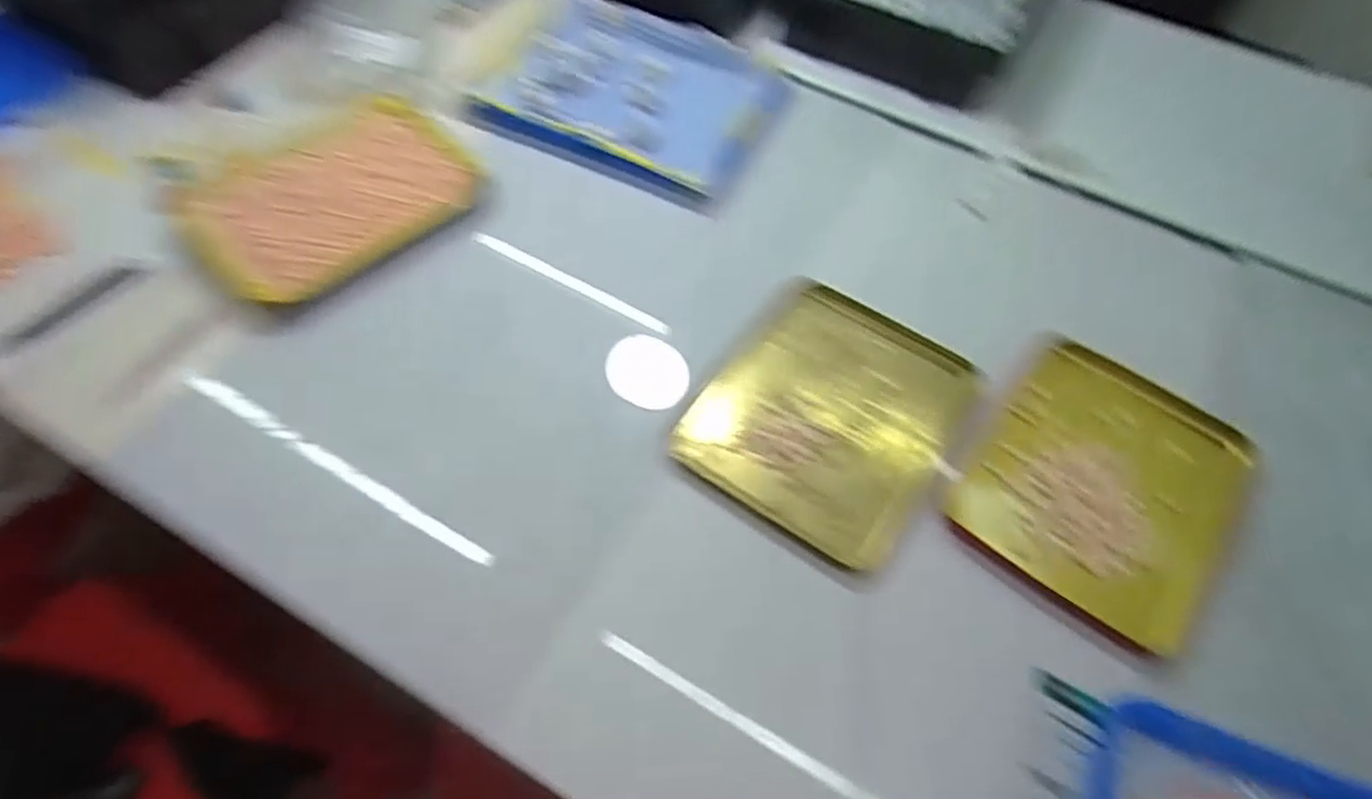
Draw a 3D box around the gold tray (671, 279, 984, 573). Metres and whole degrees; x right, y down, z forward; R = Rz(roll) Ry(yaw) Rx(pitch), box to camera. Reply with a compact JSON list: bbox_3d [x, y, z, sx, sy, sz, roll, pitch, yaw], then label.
[{"bbox_3d":[0.130,0.010,0.662,0.209,0.024,0.236,32,61,16],"label":"gold tray"}]

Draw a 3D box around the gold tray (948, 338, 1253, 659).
[{"bbox_3d":[0.351,0.072,0.625,0.205,0.033,0.239,32,61,16],"label":"gold tray"}]

